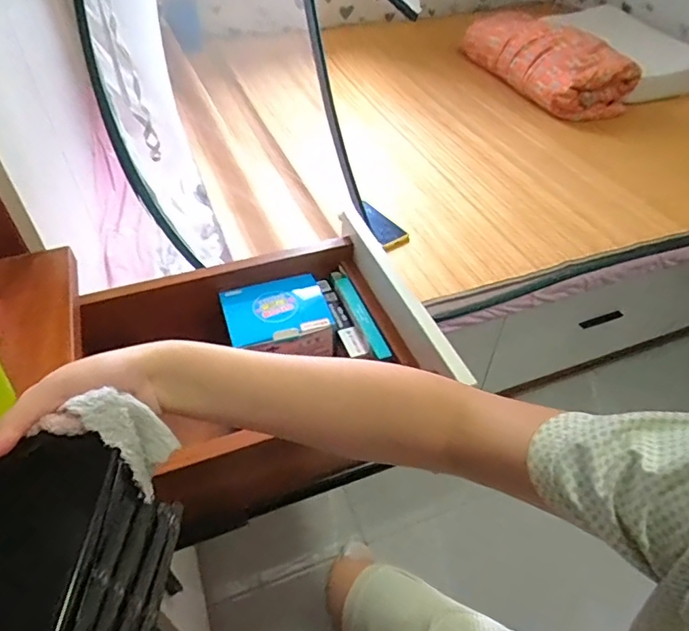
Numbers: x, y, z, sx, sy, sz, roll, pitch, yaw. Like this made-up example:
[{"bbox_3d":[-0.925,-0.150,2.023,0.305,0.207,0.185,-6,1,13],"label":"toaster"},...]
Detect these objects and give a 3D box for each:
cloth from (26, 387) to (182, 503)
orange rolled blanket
[{"bbox_3d":[-0.141,0.072,0.314,0.062,0.049,0.039,19,49,16],"label":"cloth"},{"bbox_3d":[0.607,-0.821,1.609,0.226,0.164,0.641,-15,48,-15],"label":"orange rolled blanket"}]

